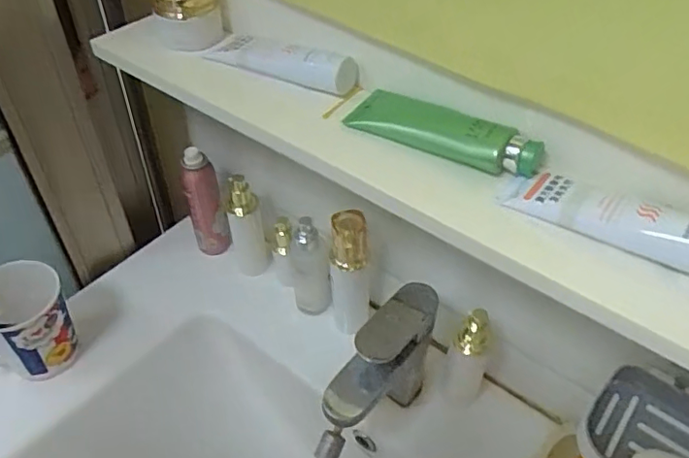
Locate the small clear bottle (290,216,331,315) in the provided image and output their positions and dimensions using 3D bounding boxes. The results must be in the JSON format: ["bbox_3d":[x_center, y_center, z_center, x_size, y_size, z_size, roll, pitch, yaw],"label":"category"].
[{"bbox_3d":[-0.039,0.053,0.666,0.043,0.147,0.035,-1,44,-4],"label":"small clear bottle"}]

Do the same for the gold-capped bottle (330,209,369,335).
[{"bbox_3d":[0.008,0.051,0.652,0.048,0.190,0.054,3,44,0],"label":"gold-capped bottle"}]

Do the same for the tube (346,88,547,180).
[{"bbox_3d":[0.076,-0.078,0.445,0.156,0.031,0.051,27,49,23],"label":"tube"}]

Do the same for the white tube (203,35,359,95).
[{"bbox_3d":[-0.059,-0.160,0.522,0.154,0.032,0.039,26,49,22],"label":"white tube"}]

